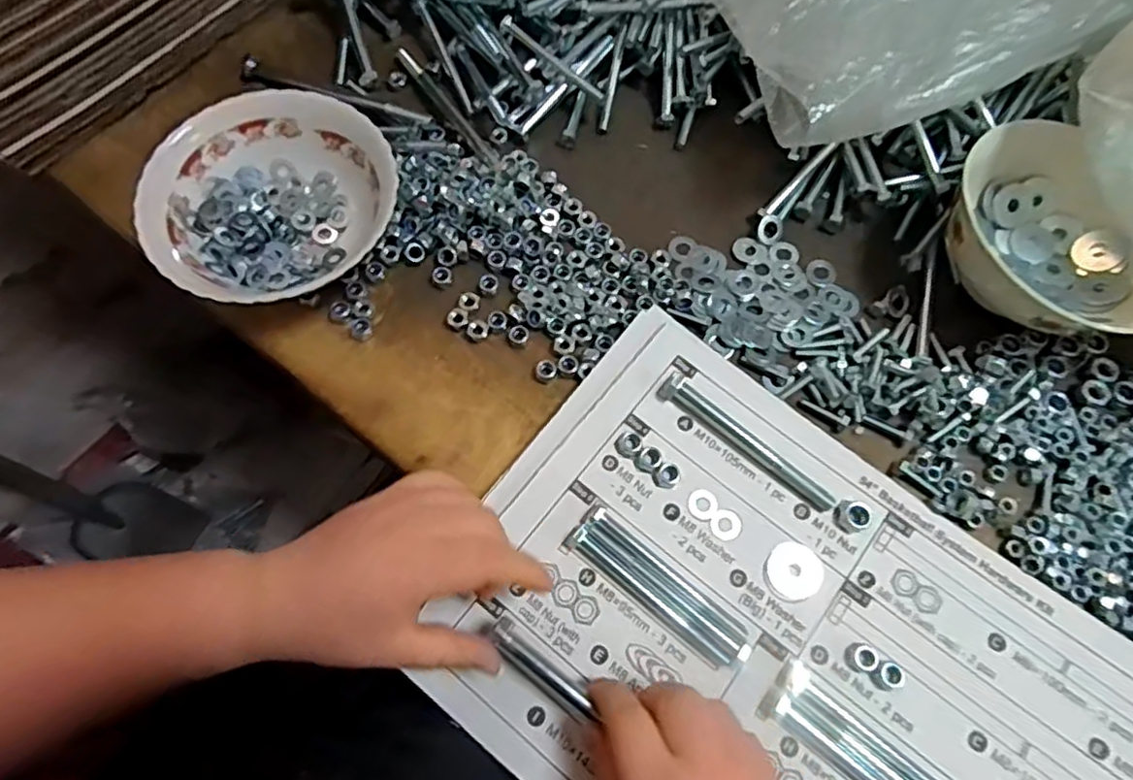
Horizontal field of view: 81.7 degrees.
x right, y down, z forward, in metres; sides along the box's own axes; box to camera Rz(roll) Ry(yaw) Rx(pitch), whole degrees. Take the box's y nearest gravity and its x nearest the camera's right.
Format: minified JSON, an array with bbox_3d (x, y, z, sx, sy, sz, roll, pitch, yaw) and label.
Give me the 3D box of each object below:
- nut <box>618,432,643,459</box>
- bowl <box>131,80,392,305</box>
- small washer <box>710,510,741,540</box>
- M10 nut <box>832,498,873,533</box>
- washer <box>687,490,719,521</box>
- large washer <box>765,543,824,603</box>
[{"bbox_3d":[0.036,0.030,0.366,0.013,0.008,0.013,0,68,-1],"label":"nut"},{"bbox_3d":[-0.181,-0.113,0.408,0.132,0.053,0.142,0,68,-1],"label":"bowl"},{"bbox_3d":[0.087,0.073,0.355,0.016,0.004,0.017,0,68,-1],"label":"small washer"},{"bbox_3d":[0.157,0.068,0.357,0.019,0.007,0.019,0,68,-1],"label":"M10 nut"},{"bbox_3d":[0.075,0.062,0.359,0.016,0.004,0.017,0,68,-1],"label":"washer"},{"bbox_3d":[0.121,0.096,0.348,0.028,0.004,0.030,0,68,-1],"label":"large washer"}]

